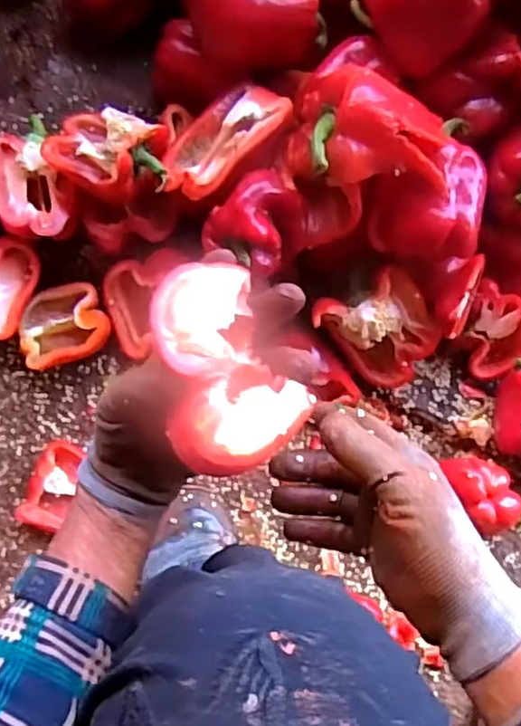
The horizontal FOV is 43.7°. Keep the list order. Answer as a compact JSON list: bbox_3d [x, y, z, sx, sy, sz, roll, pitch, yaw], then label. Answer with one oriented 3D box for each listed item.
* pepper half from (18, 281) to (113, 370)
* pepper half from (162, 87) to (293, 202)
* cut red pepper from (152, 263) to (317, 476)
[{"bbox_3d":[-0.194,-0.039,0.635,0.084,0.039,0.071,-20,86,-7],"label":"pepper half"},{"bbox_3d":[-0.029,-0.193,0.580,0.120,0.038,0.076,-43,57,-1],"label":"pepper half"},{"bbox_3d":[-0.023,0.006,0.362,0.074,0.057,0.104,-31,87,-8],"label":"cut red pepper"}]

